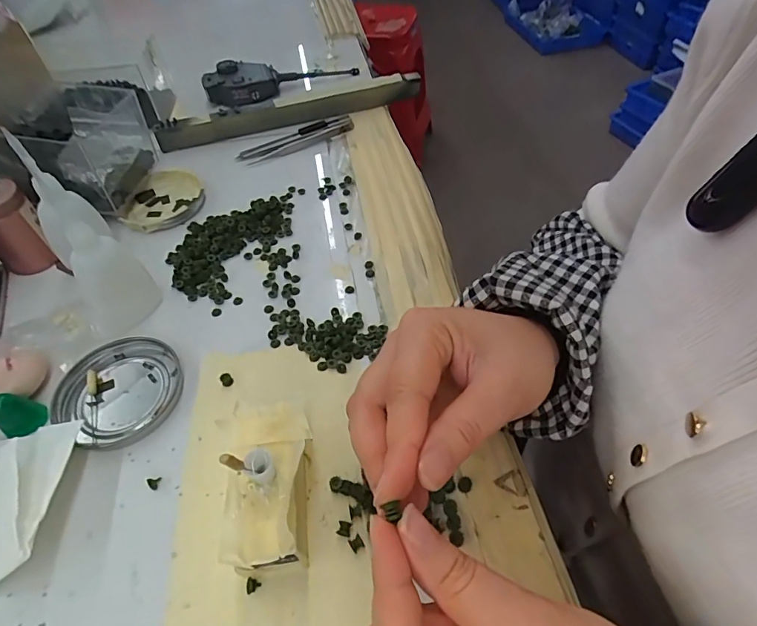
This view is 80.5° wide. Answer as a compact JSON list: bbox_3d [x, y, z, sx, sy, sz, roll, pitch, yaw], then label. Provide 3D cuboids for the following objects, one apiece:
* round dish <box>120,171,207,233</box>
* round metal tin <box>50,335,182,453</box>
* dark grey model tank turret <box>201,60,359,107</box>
[{"bbox_3d":[-0.201,-0.106,0.423,0.069,0.012,0.081,0,51,2],"label":"round dish"},{"bbox_3d":[-0.170,0.050,0.296,0.072,0.012,0.075,-1,51,1],"label":"round metal tin"},{"bbox_3d":[-0.118,-0.297,0.551,0.188,0.032,0.054,-23,54,-16],"label":"dark grey model tank turret"}]

